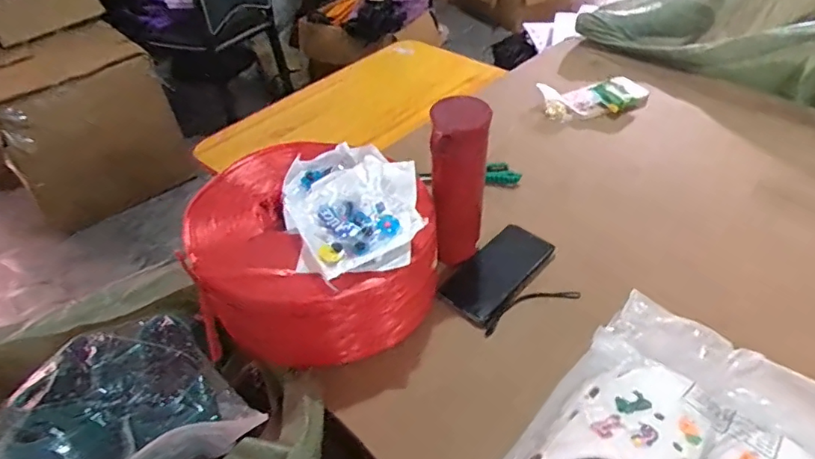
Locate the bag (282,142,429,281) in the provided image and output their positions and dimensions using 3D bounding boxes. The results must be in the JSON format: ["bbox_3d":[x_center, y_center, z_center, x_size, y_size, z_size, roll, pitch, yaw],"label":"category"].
[{"bbox_3d":[-0.061,-0.033,0.584,0.147,0.043,0.200,-14,44,-10],"label":"bag"}]

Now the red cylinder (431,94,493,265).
[{"bbox_3d":[0.063,-0.052,0.637,0.059,0.209,0.067,2,43,7],"label":"red cylinder"}]

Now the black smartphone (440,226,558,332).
[{"bbox_3d":[0.116,0.056,0.687,0.076,0.017,0.167,29,52,31],"label":"black smartphone"}]

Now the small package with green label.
[{"bbox_3d":[0.337,-0.240,0.961,0.198,0.031,0.100,-10,43,-7],"label":"small package with green label"}]

